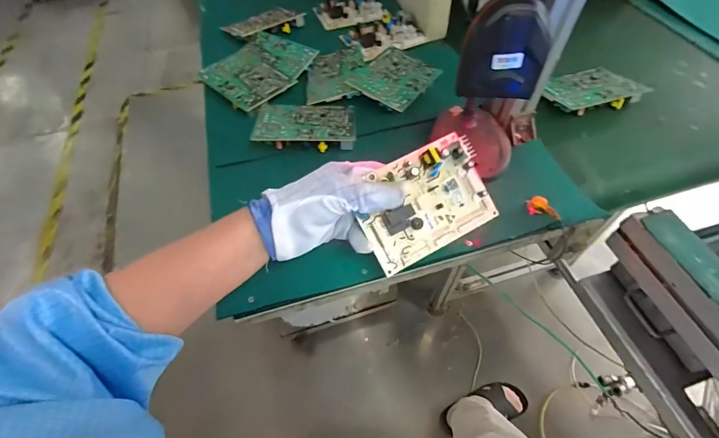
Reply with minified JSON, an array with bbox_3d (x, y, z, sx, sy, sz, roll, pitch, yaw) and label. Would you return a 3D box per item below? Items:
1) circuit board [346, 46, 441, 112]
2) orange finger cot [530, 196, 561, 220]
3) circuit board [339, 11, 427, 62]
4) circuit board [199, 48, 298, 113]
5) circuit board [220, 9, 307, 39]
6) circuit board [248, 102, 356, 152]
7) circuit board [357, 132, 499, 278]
[{"bbox_3d":[0.056,-0.221,0.556,0.096,0.027,0.133,28,61,20],"label":"circuit board"},{"bbox_3d":[0.223,-0.012,0.427,0.013,0.014,0.040,-29,59,-16],"label":"orange finger cot"},{"bbox_3d":[0.047,-0.342,0.670,0.136,0.023,0.094,-23,57,-13],"label":"circuit board"},{"bbox_3d":[-0.186,-0.227,0.575,0.135,0.017,0.104,36,64,24],"label":"circuit board"},{"bbox_3d":[-0.182,-0.377,0.694,0.133,0.020,0.081,-39,62,-21],"label":"circuit board"},{"bbox_3d":[-0.076,-0.141,0.516,0.137,0.026,0.091,-2,55,1],"label":"circuit board"},{"bbox_3d":[0.067,-0.018,0.359,0.137,0.020,0.098,-27,88,-14],"label":"circuit board"}]

